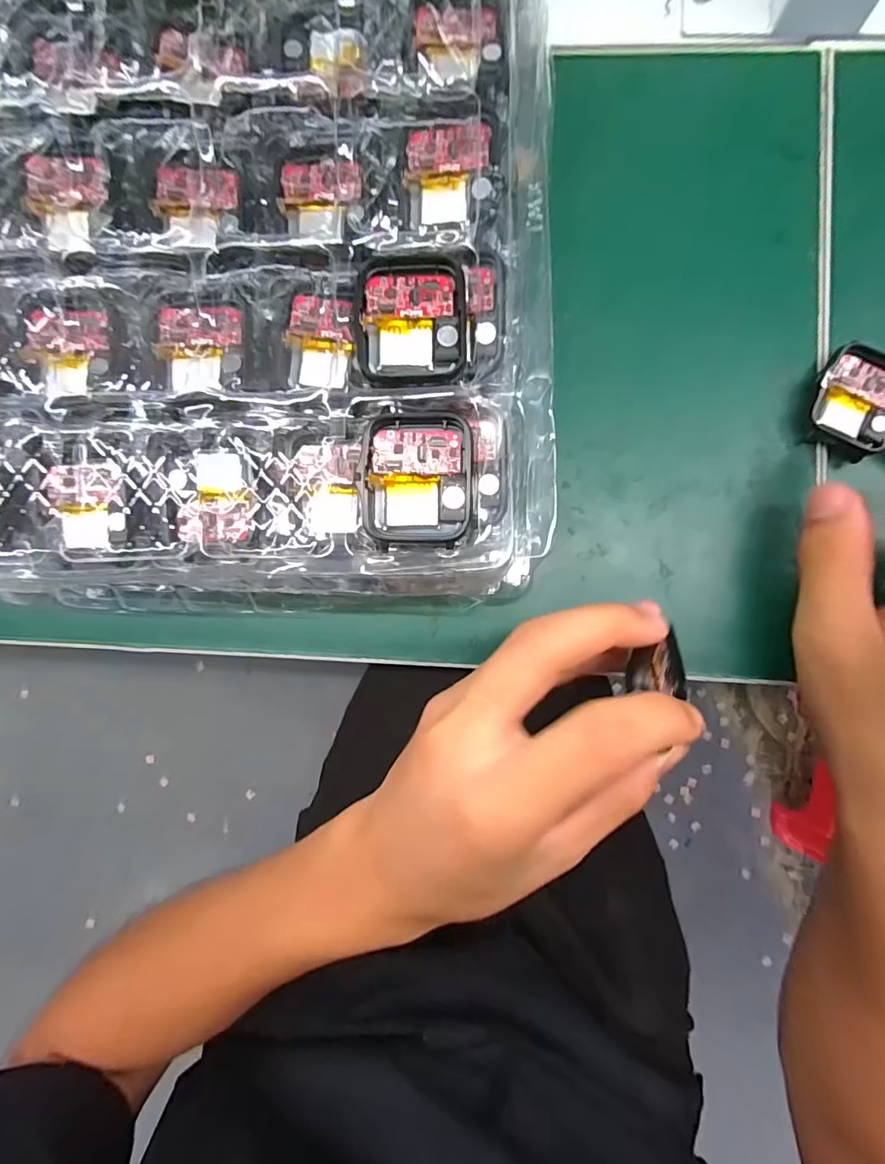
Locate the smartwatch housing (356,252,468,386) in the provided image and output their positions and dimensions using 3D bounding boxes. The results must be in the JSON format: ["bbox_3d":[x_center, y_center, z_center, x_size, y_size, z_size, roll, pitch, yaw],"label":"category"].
[{"bbox_3d":[-0.010,-0.092,0.172,0.037,0.010,0.045,0,87,3],"label":"smartwatch housing"}]

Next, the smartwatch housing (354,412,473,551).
[{"bbox_3d":[-0.009,-0.036,0.167,0.037,0.006,0.044,0,88,4],"label":"smartwatch housing"}]

